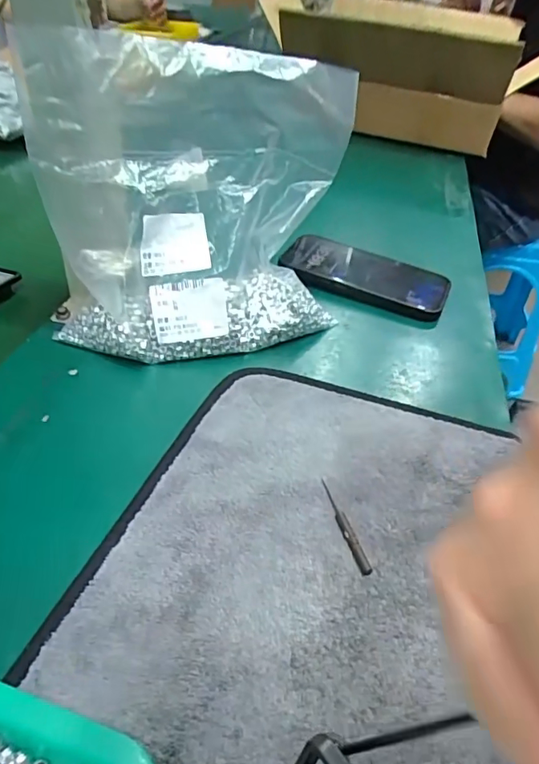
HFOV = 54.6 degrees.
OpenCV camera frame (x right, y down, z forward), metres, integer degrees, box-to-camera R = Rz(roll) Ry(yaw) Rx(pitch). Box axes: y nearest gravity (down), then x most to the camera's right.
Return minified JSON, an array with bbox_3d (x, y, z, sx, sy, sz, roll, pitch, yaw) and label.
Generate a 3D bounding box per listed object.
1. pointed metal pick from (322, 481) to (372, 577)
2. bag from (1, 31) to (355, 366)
[{"bbox_3d":[0.039,0.075,0.277,0.006,0.004,0.058,-11,44,-19],"label":"pointed metal pick"},{"bbox_3d":[-0.044,-0.114,0.346,0.203,0.179,0.084,-4,42,-12],"label":"bag"}]

